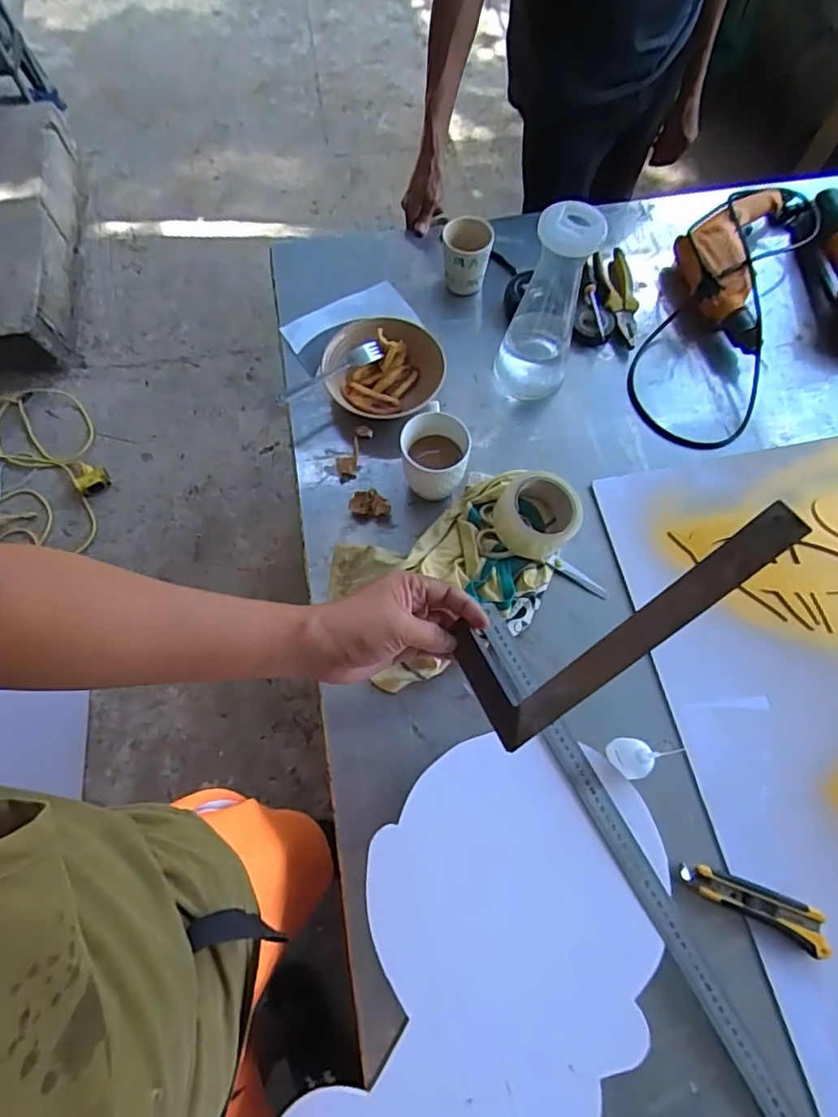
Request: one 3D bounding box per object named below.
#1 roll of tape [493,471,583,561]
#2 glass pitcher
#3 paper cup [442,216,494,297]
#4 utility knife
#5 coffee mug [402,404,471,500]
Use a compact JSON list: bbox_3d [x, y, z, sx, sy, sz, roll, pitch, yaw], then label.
[{"bbox_3d":[0.147,-0.054,0.723,0.101,0.058,0.099,0,67,-1],"label":"roll of tape"},{"bbox_3d":[0.167,-0.326,0.750,0.099,0.243,0.100,33,71,12],"label":"glass pitcher"},{"bbox_3d":[0.070,-0.450,0.867,0.070,0.106,0.064,0,67,-1],"label":"paper cup"},{"bbox_3d":[0.339,0.353,0.585,0.141,0.016,0.039,21,69,8],"label":"utility knife"},{"bbox_3d":[0.020,-0.133,0.722,0.079,0.081,0.093,8,67,2],"label":"coffee mug"}]

